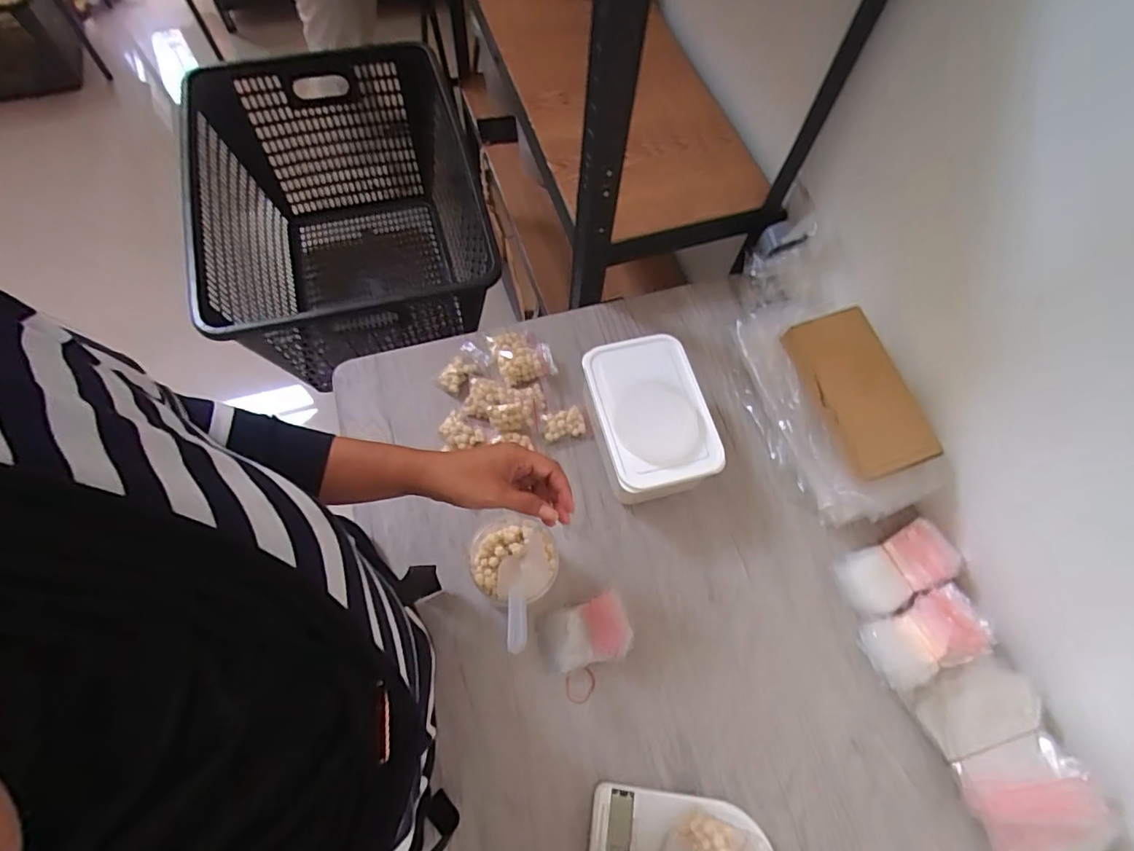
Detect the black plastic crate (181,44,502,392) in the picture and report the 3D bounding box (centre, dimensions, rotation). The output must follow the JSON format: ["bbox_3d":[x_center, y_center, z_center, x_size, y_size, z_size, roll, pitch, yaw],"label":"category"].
[{"bbox_3d":[-0.369,-0.341,1.015,0.440,0.353,0.537,-14,68,-8],"label":"black plastic crate"}]

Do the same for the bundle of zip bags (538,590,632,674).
[{"bbox_3d":[0.018,0.233,0.608,0.101,0.050,0.069,-15,67,-7],"label":"bundle of zip bags"}]

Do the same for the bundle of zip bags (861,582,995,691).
[{"bbox_3d":[0.405,0.240,0.617,0.119,0.051,0.077,-21,68,-10],"label":"bundle of zip bags"}]

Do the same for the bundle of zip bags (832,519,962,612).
[{"bbox_3d":[0.397,0.173,0.655,0.130,0.039,0.075,-21,68,-10],"label":"bundle of zip bags"}]

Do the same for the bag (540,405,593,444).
[{"bbox_3d":[-0.001,-0.001,0.733,0.067,0.022,0.046,-9,66,-5],"label":"bag"}]

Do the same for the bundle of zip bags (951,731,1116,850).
[{"bbox_3d":[0.466,0.382,0.548,0.122,0.059,0.106,-17,67,-8],"label":"bundle of zip bags"}]

